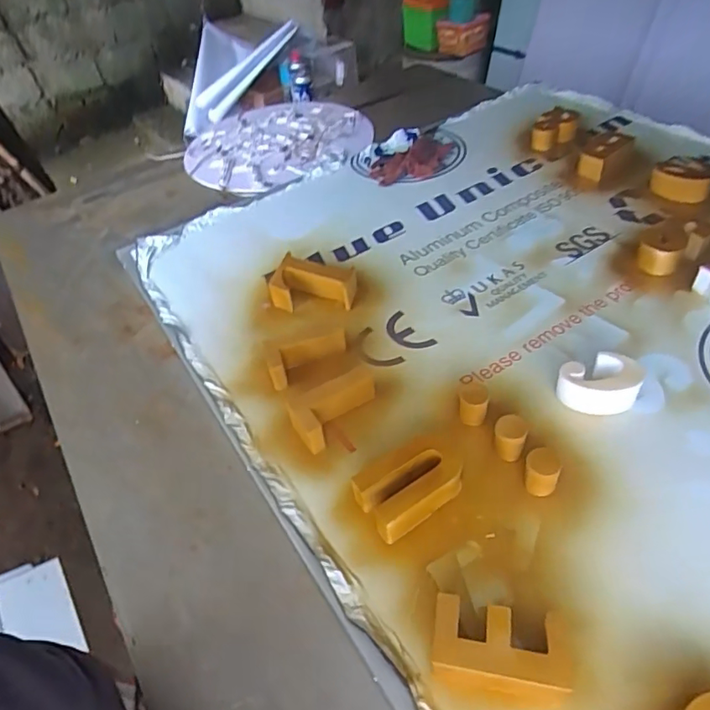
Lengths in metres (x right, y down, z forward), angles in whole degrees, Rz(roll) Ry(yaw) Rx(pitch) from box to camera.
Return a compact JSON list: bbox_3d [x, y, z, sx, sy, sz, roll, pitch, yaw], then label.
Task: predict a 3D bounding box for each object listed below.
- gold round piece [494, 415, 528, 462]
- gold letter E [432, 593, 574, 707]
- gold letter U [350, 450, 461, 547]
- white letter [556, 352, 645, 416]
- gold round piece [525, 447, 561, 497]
[{"bbox_3d":[0.172,0.095,0.592,0.033,0.052,0.030,-4,45,4],"label":"gold round piece"},{"bbox_3d":[0.120,0.249,0.451,0.111,0.046,0.068,3,46,10],"label":"gold letter E"},{"bbox_3d":[0.058,0.140,0.567,0.111,0.049,0.065,-27,48,-19],"label":"gold letter U"},{"bbox_3d":[0.295,0.032,0.643,0.089,0.045,0.076,21,52,25],"label":"white letter"},{"bbox_3d":[0.197,0.123,0.562,0.033,0.049,0.033,-4,45,4],"label":"gold round piece"}]

